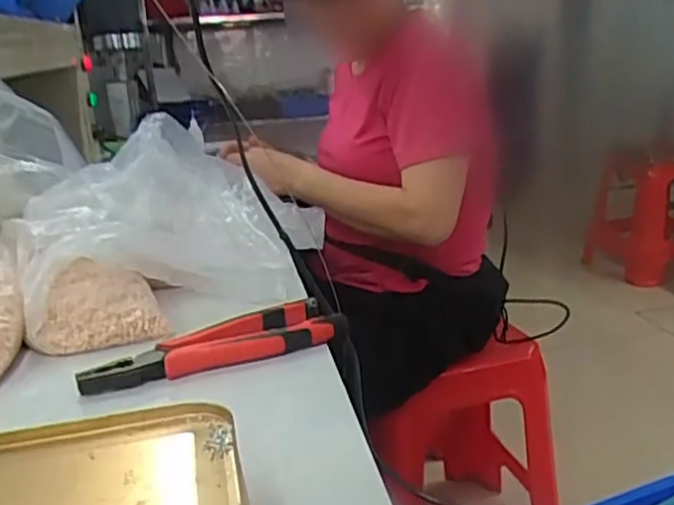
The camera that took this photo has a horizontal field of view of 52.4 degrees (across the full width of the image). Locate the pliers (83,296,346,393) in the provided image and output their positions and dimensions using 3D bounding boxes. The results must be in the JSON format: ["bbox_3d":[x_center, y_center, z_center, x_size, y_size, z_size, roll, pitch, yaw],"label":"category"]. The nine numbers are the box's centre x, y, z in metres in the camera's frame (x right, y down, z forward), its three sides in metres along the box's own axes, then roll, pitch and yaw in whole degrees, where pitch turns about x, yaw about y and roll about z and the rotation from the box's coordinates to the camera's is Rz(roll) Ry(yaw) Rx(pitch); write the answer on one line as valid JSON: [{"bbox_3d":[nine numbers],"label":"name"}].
[{"bbox_3d":[-0.093,0.068,0.521,0.193,0.015,0.058,-11,18,-25],"label":"pliers"}]

